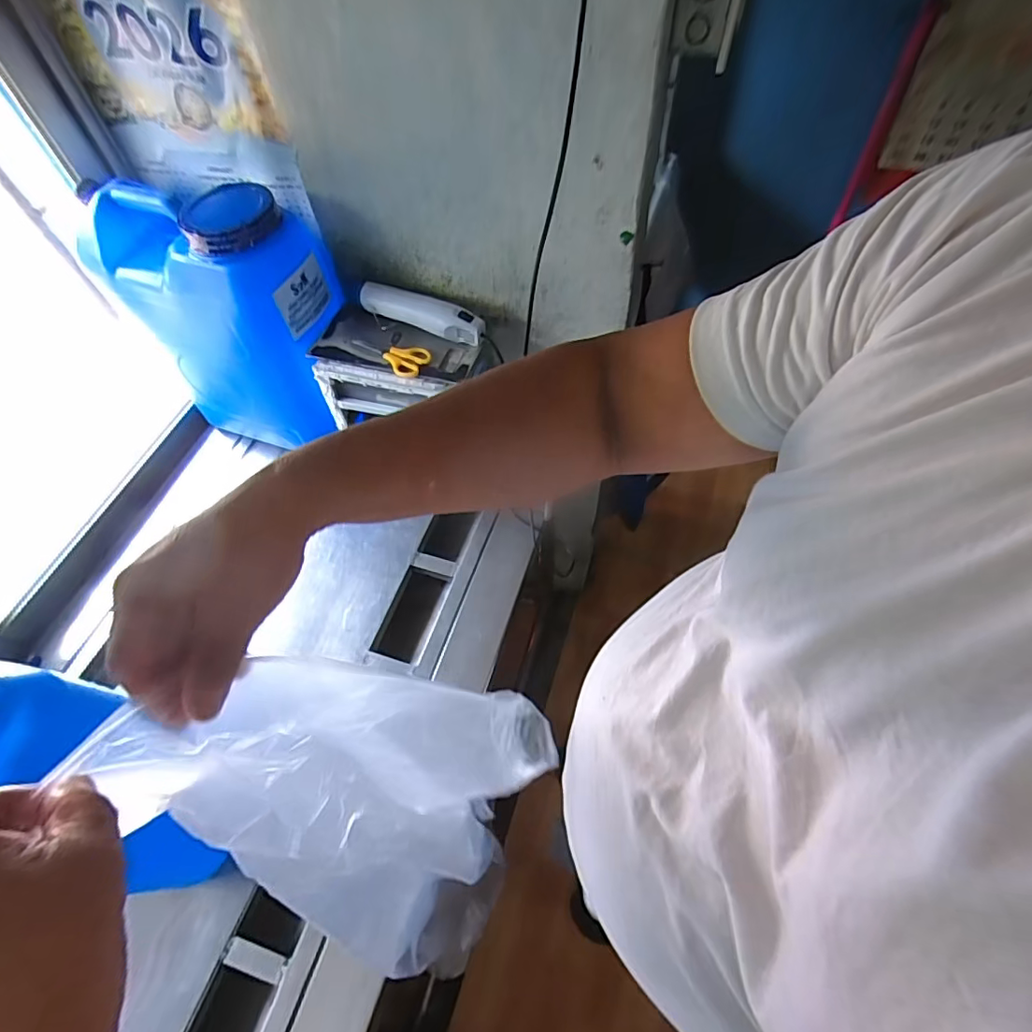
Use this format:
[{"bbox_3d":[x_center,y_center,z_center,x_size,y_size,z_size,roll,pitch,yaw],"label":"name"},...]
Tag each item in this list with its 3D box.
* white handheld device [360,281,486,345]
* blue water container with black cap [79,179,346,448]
[{"bbox_3d":[-0.134,-0.294,0.775,0.194,0.038,0.039,20,61,15],"label":"white handheld device"},{"bbox_3d":[-0.444,-0.313,0.854,0.326,0.358,0.174,13,60,11],"label":"blue water container with black cap"}]

